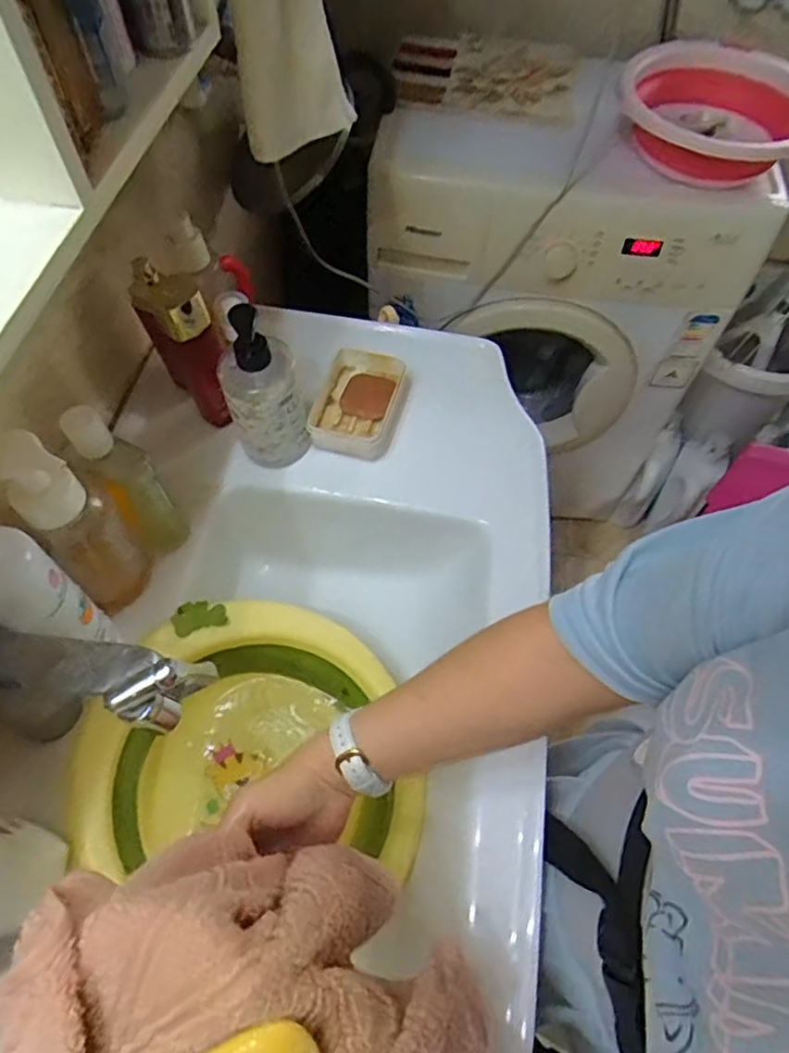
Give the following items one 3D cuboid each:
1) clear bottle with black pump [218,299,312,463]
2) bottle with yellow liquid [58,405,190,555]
[{"bbox_3d":[-0.123,-0.126,0.589,0.072,0.170,0.071,-15,61,-10],"label":"clear bottle with black pump"},{"bbox_3d":[-0.228,-0.032,0.543,0.052,0.165,0.052,-38,68,-21],"label":"bottle with yellow liquid"}]

